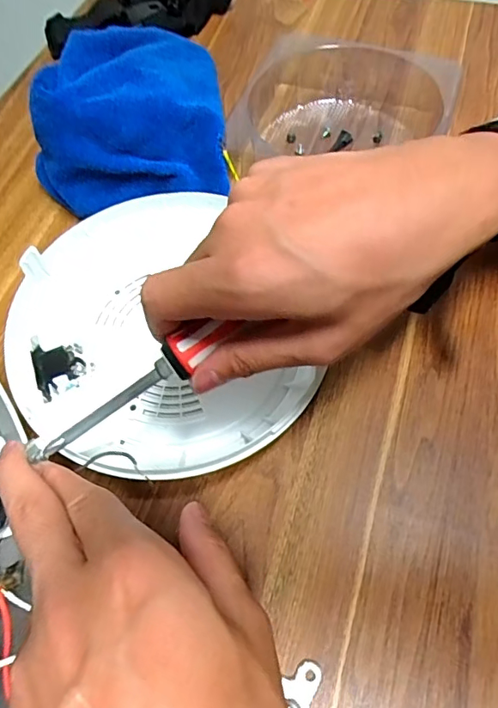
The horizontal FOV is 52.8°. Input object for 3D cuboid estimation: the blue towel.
[{"bbox_3d":[-0.089,-0.183,0.397,0.139,0.098,0.115,-2,61,2],"label":"blue towel"}]

